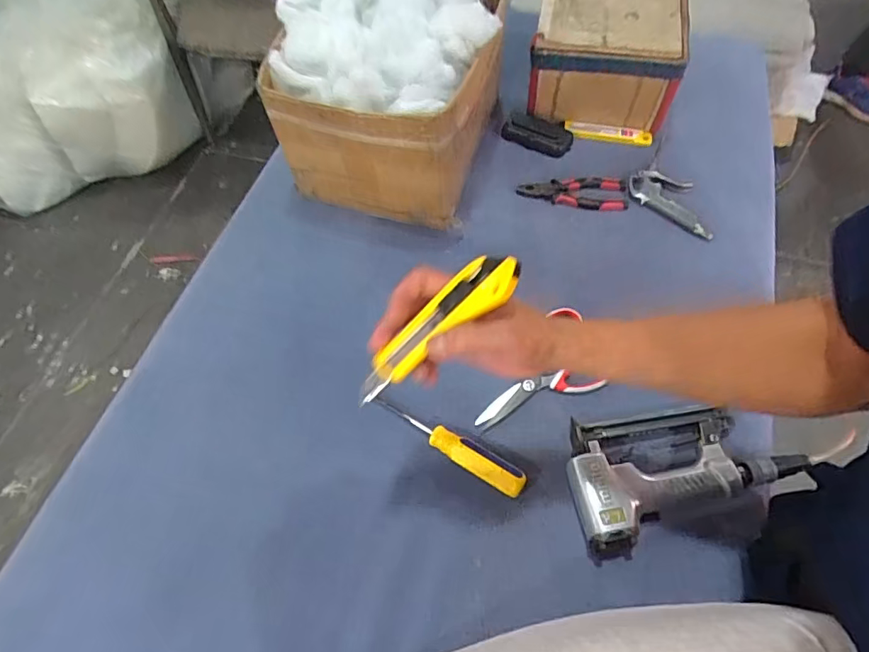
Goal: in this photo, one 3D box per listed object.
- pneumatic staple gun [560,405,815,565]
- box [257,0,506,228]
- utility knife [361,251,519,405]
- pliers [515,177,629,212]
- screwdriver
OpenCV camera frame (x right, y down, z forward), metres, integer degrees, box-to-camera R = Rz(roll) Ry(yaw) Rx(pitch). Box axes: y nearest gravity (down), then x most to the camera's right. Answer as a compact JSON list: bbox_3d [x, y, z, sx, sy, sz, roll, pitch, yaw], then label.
[{"bbox_3d":[0.256,0.157,0.547,0.219,0.044,0.139,-8,61,-1],"label":"pneumatic staple gun"},{"bbox_3d":[-0.063,-0.313,0.703,0.276,0.247,0.253,9,62,8],"label":"box"},{"bbox_3d":[-0.004,0.003,0.386,0.163,0.013,0.032,-41,59,24],"label":"utility knife"},{"bbox_3d":[0.197,-0.192,0.736,0.150,0.019,0.053,9,62,8],"label":"pliers"},{"bbox_3d":[0.016,0.126,0.579,0.188,0.025,0.031,32,67,19],"label":"screwdriver"}]

